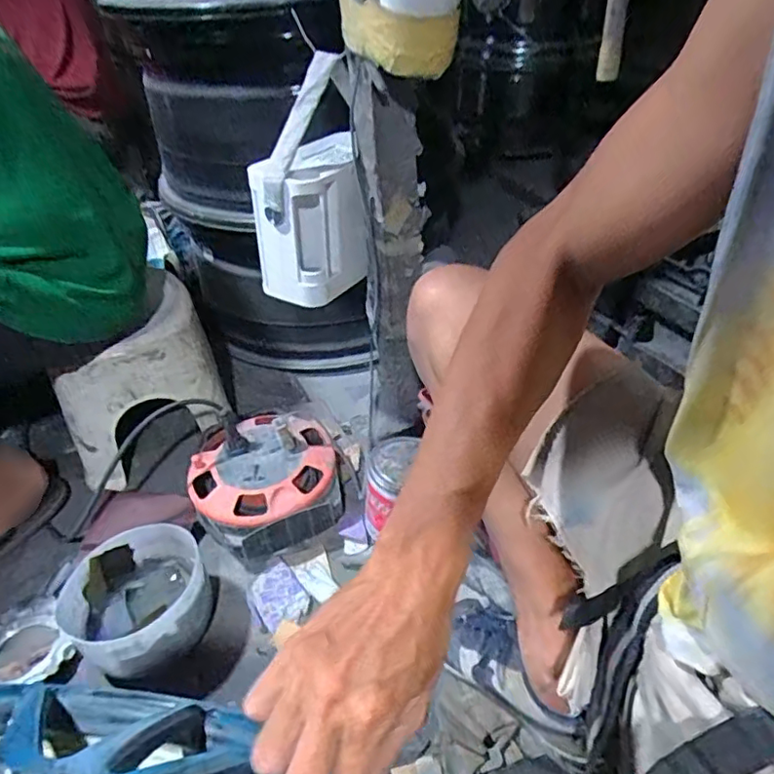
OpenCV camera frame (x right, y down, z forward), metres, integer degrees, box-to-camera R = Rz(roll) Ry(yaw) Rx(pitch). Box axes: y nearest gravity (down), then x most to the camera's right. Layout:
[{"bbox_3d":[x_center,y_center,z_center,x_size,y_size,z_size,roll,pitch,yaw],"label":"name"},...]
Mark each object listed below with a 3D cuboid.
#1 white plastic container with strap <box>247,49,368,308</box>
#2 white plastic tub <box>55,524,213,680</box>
[{"bbox_3d":[-0.099,-0.241,0.713,0.133,0.241,0.130,-9,39,-6],"label":"white plastic container with strap"},{"bbox_3d":[-0.291,0.257,0.706,0.158,0.094,0.148,-2,39,1],"label":"white plastic tub"}]

